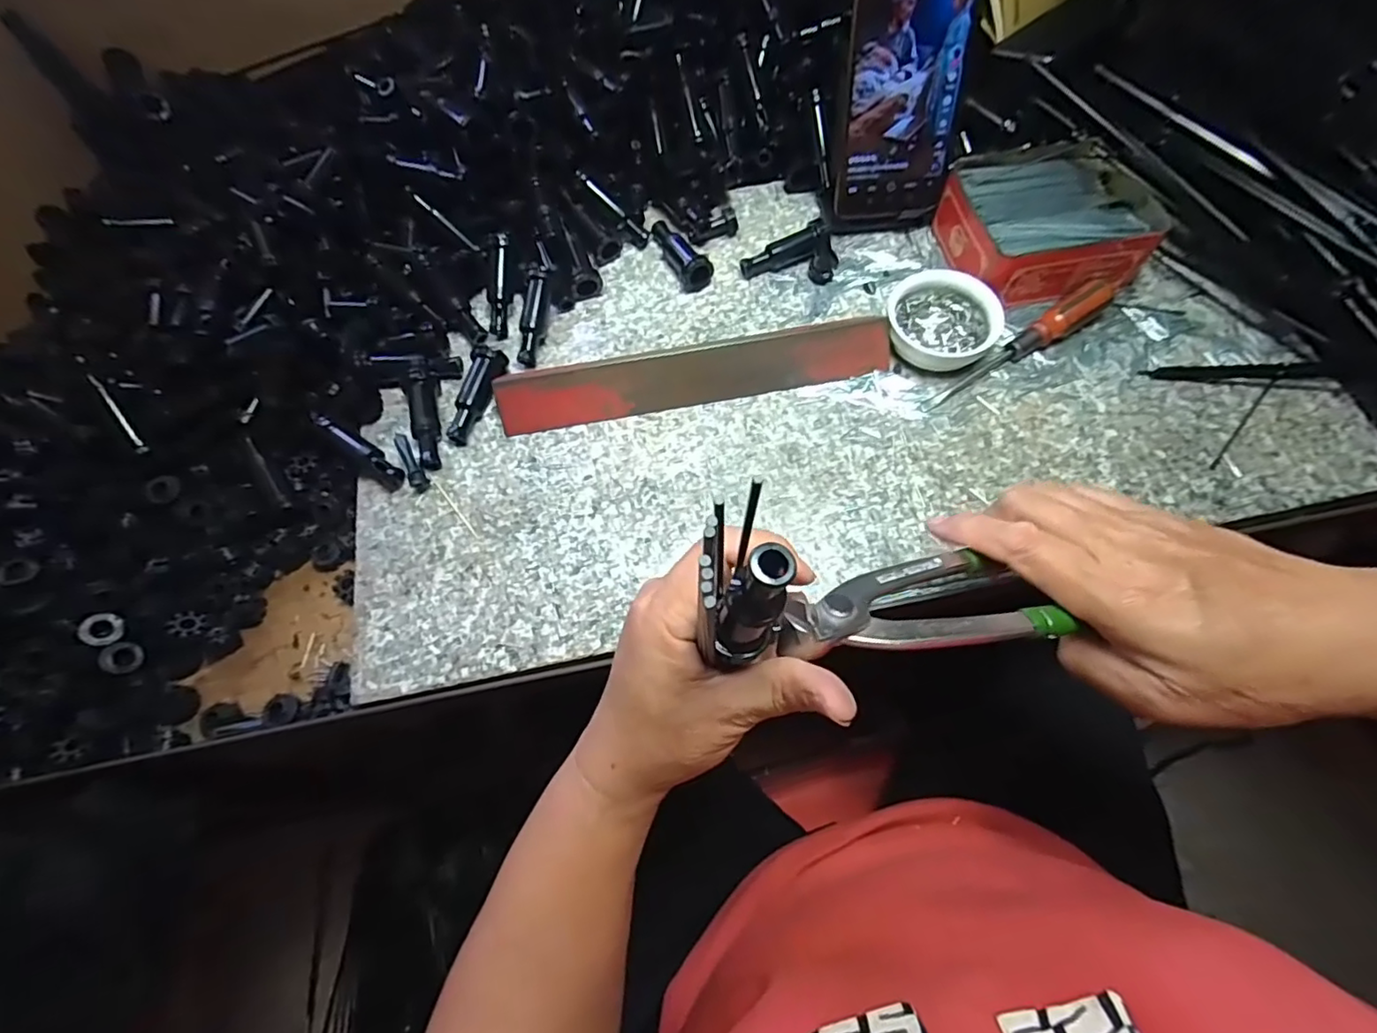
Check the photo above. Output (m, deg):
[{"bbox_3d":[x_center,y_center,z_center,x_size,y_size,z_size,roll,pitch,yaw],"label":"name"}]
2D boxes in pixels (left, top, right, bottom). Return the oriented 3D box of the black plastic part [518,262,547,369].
[{"bbox_3d":[-0.108,-0.139,0.406,0.014,0.010,0.069,5,87,4],"label":"black plastic part"}]

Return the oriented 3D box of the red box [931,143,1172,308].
[{"bbox_3d":[0.250,-0.204,0.416,0.127,0.045,0.104,-8,66,-2],"label":"red box"}]

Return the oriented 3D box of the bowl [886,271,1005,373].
[{"bbox_3d":[0.168,-0.130,0.397,0.071,0.025,0.070,-1,66,1],"label":"bowl"}]

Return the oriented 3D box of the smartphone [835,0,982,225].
[{"bbox_3d":[0.141,-0.285,0.382,0.079,0.169,0.005,-5,42,2],"label":"smartphone"}]

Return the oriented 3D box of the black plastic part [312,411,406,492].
[{"bbox_3d":[-0.210,-0.045,0.376,0.076,0.019,0.015,38,72,16],"label":"black plastic part"}]

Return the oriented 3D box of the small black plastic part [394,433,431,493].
[{"bbox_3d":[-0.179,-0.037,0.375,0.011,0.008,0.052,-30,69,-12],"label":"small black plastic part"}]

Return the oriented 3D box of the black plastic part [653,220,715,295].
[{"bbox_3d":[-0.007,-0.198,0.437,0.019,0.023,0.069,-25,68,-10],"label":"black plastic part"}]

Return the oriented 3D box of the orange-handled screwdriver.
[{"bbox_3d":[0.219,-0.113,0.389,0.149,0.024,0.020,-31,69,-12],"label":"orange-handled screwdriver"}]

